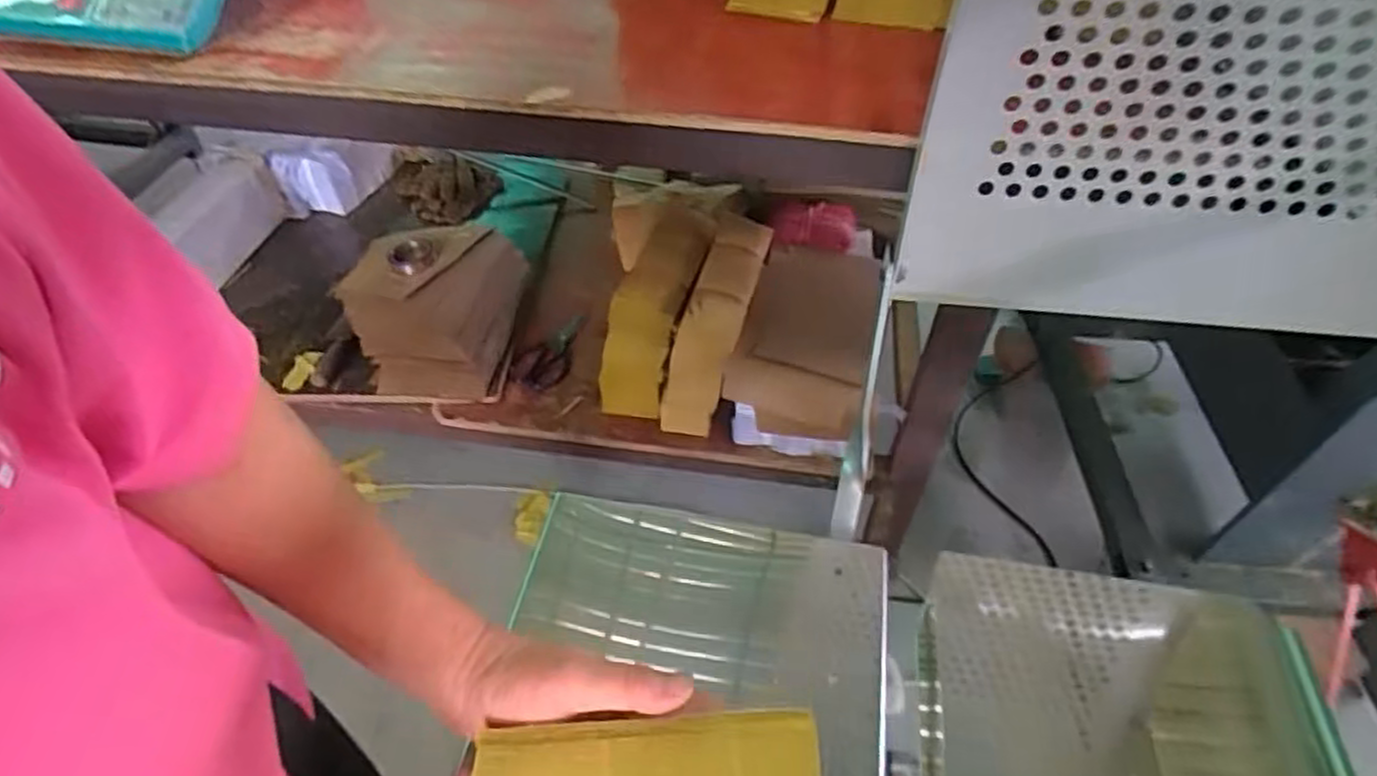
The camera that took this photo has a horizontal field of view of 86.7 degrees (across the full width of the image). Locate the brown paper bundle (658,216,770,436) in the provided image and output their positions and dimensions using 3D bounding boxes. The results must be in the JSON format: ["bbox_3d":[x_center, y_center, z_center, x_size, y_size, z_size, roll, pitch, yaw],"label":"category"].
[{"bbox_3d":[0.044,-0.103,1.118,0.105,0.210,0.282,12,50,10],"label":"brown paper bundle"}]

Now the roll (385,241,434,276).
[{"bbox_3d":[-0.458,-0.216,1.209,0.075,0.024,0.081,0,49,0],"label":"roll"}]

